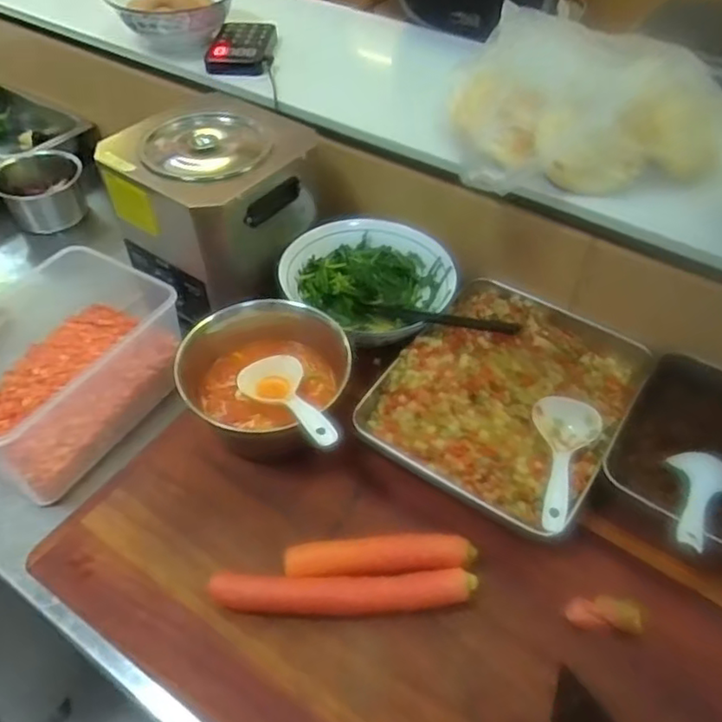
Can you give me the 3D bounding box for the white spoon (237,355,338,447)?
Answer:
[{"bbox_3d":[-0.065,0.039,0.649,0.067,0.031,0.172,-25,29,-22],"label":"white spoon"}]

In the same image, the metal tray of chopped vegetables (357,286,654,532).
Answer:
[{"bbox_3d":[0.165,0.033,0.726,0.246,0.047,0.303,26,53,21],"label":"metal tray of chopped vegetables"}]

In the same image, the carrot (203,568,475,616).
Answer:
[{"bbox_3d":[-0.016,0.213,0.581,0.236,0.024,0.031,0,48,-1],"label":"carrot"}]

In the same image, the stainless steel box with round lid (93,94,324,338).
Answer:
[{"bbox_3d":[-0.179,-0.195,0.814,0.184,0.183,0.222,29,54,23],"label":"stainless steel box with round lid"}]

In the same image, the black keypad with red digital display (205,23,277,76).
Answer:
[{"bbox_3d":[-0.169,-0.448,0.908,0.089,0.029,0.116,1,48,0],"label":"black keypad with red digital display"}]

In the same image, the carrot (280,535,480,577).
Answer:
[{"bbox_3d":[0.018,0.185,0.604,0.174,0.030,0.035,-2,48,-3],"label":"carrot"}]

